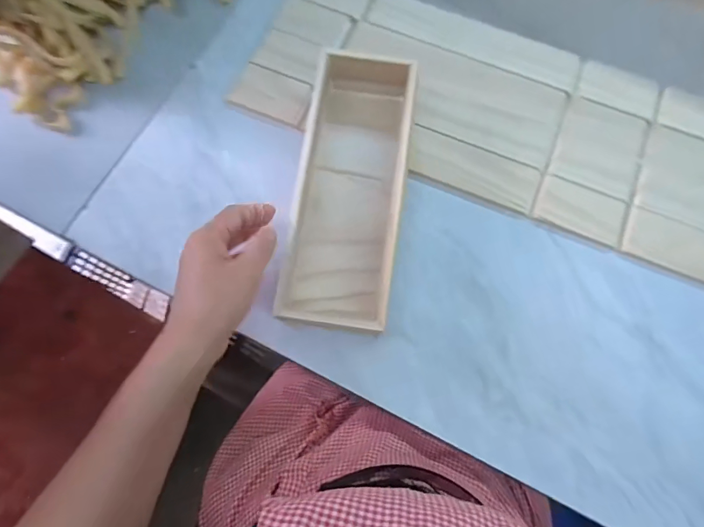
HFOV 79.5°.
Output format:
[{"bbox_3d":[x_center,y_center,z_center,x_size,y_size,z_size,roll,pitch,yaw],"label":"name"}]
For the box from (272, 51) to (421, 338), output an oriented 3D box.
[{"bbox_3d":[-0.001,-0.075,0.436,0.102,0.065,0.281,9,75,1],"label":"box"}]

